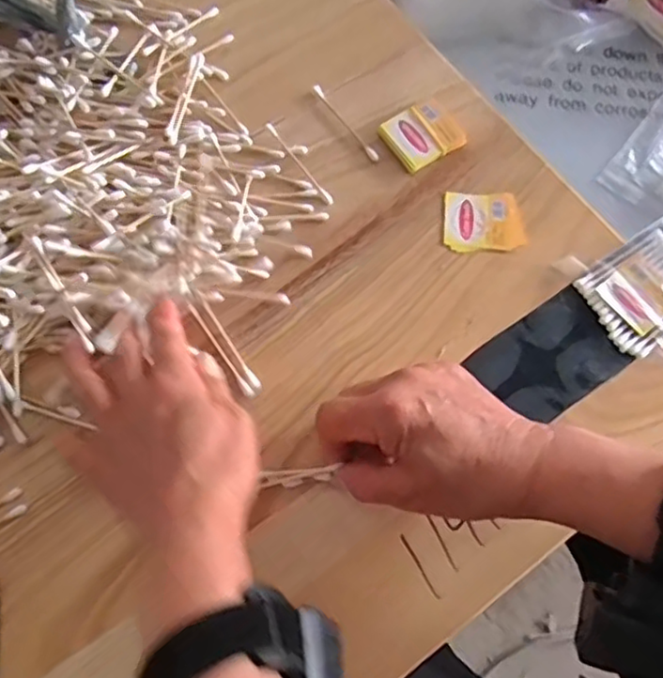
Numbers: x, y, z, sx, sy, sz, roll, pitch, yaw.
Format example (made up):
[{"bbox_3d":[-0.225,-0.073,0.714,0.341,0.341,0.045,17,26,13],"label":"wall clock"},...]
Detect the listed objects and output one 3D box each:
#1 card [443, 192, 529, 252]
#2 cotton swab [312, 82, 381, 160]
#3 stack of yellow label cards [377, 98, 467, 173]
[{"bbox_3d":[0.100,-0.078,0.433,0.051,0.004,0.041,0,70,-2],"label":"card"},{"bbox_3d":[0.009,-0.149,0.453,0.007,0.007,0.073,-35,75,-14],"label":"cotton swab"},{"bbox_3d":[0.062,-0.139,0.450,0.047,0.010,0.042,-30,74,-12],"label":"stack of yellow label cards"}]

